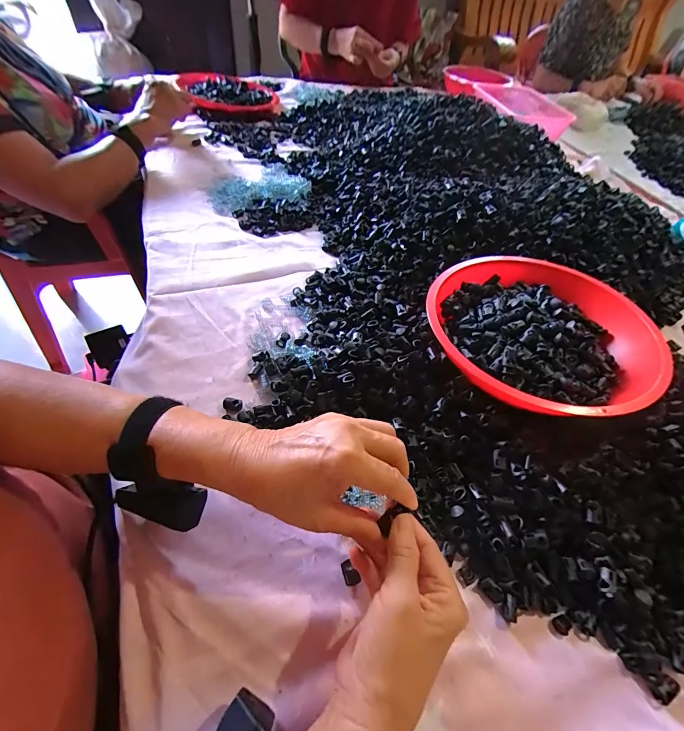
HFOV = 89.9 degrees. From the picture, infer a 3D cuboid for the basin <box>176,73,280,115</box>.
[{"bbox_3d":[-0.285,-0.726,0.910,0.235,0.043,0.242,3,53,-4],"label":"basin"}]

